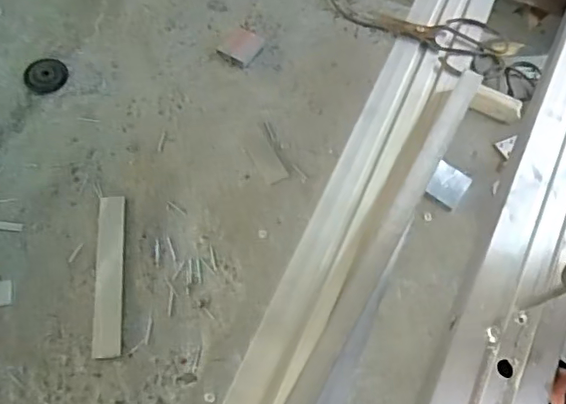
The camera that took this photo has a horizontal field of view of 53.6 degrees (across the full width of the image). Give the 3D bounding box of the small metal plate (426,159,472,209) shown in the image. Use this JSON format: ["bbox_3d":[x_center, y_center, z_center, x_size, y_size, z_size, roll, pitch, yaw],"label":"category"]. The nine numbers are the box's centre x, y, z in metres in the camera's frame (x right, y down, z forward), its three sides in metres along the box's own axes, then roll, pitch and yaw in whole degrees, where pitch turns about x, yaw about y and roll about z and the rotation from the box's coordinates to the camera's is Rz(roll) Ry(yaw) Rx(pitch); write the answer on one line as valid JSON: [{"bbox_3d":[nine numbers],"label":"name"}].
[{"bbox_3d":[0.350,-0.038,1.187,0.075,0.010,0.082,33,77,-1],"label":"small metal plate"}]

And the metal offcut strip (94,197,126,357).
[{"bbox_3d":[-0.340,0.138,1.098,0.052,0.009,0.323,-5,64,-4],"label":"metal offcut strip"}]

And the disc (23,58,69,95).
[{"bbox_3d":[-0.555,-0.298,1.307,0.098,0.023,0.092,1,64,-1],"label":"disc"}]

